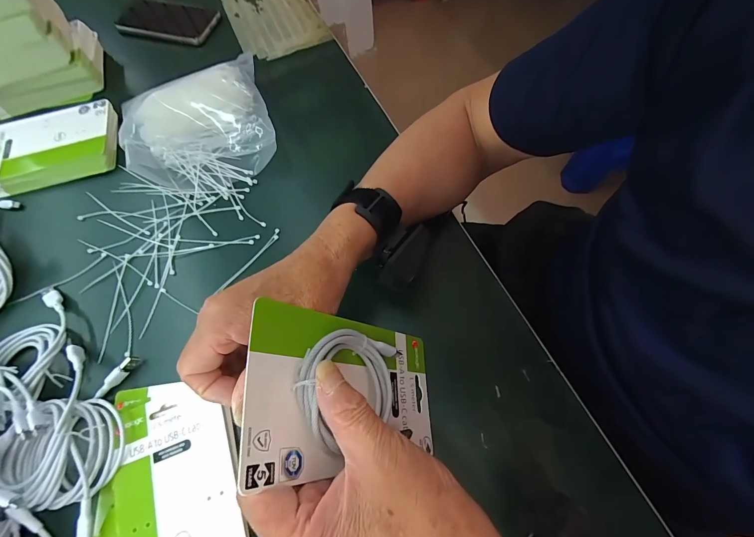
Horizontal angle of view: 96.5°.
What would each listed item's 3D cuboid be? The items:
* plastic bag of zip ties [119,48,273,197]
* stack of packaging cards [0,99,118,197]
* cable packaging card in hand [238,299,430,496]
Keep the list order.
[{"bbox_3d":[-0.221,-0.176,0.421,0.180,0.054,0.201,-24,68,-8],"label":"plastic bag of zip ties"},{"bbox_3d":[-0.436,-0.159,0.446,0.181,0.028,0.112,-17,67,-5],"label":"stack of packaging cards"},{"bbox_3d":[-0.010,0.085,0.240,0.013,0.175,0.096,-22,60,35],"label":"cable packaging card in hand"}]

